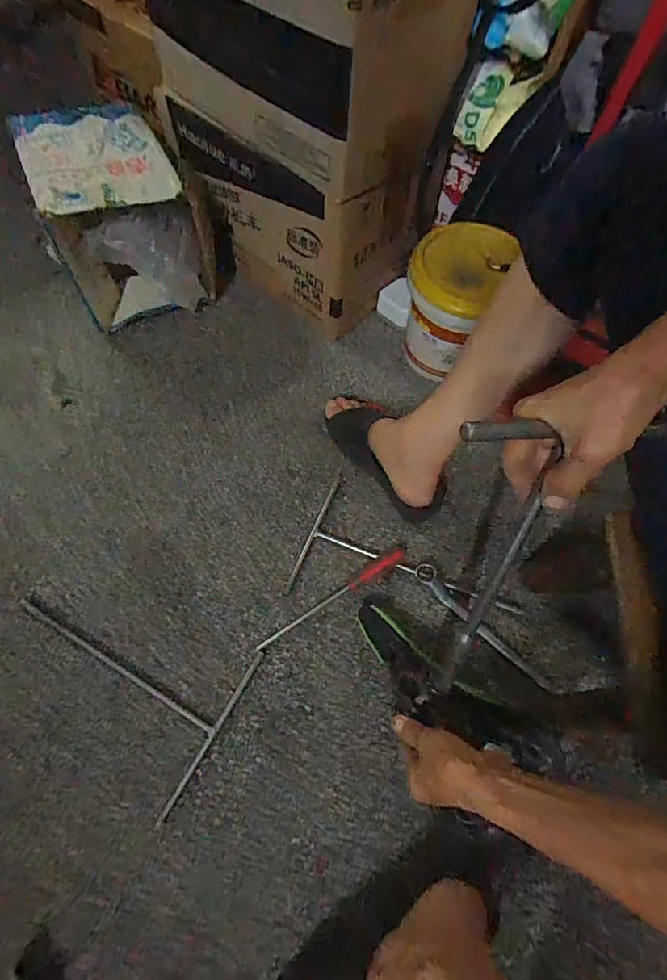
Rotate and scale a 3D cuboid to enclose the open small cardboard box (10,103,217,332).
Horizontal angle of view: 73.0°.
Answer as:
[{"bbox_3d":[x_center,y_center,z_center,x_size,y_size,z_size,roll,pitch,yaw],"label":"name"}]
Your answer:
[{"bbox_3d":[-0.328,-0.449,0.739,0.230,0.209,0.274,-15,65,-9],"label":"open small cardboard box"}]

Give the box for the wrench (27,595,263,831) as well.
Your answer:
[{"bbox_3d":[-0.258,0.206,0.536,0.293,0.008,0.187,28,66,12],"label":"wrench"}]

